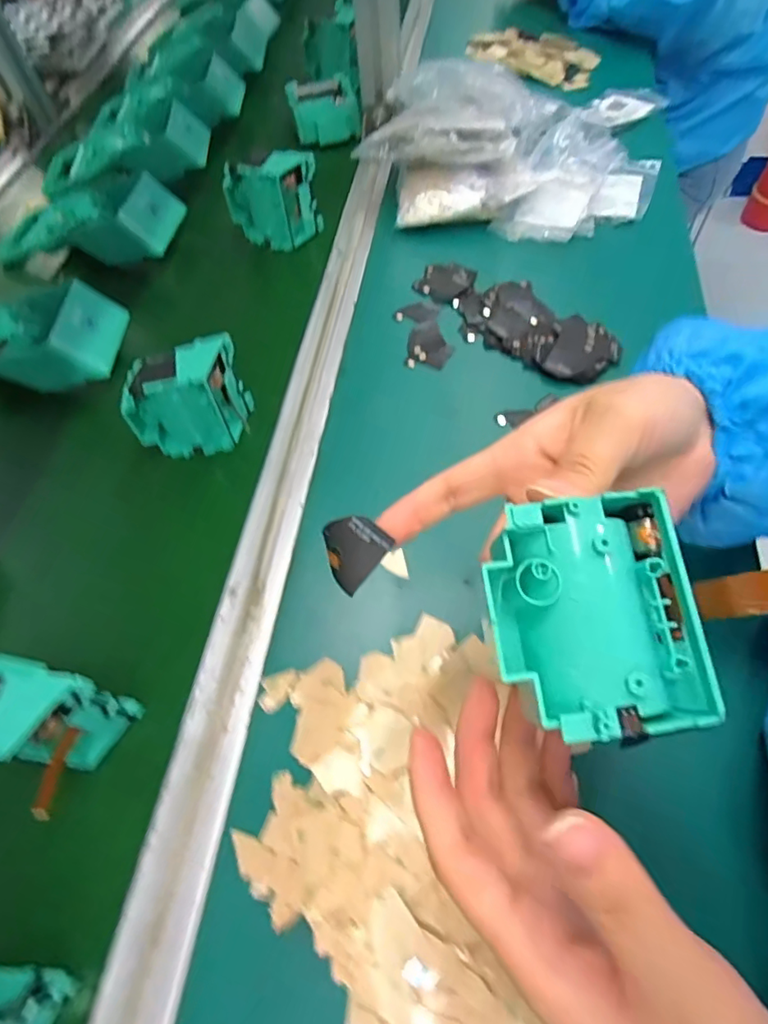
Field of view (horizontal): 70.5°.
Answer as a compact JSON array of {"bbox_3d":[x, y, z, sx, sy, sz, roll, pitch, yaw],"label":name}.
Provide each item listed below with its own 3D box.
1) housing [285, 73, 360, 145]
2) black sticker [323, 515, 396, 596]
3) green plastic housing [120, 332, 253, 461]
[{"bbox_3d":[-0.070,-0.467,0.638,0.080,0.040,0.082,-2,56,-5],"label":"housing"},{"bbox_3d":[-0.014,0.015,0.220,0.025,0.004,0.027,41,83,2],"label":"black sticker"},{"bbox_3d":[-0.142,-0.082,0.393,0.078,0.072,0.044,-6,56,-8],"label":"green plastic housing"}]

